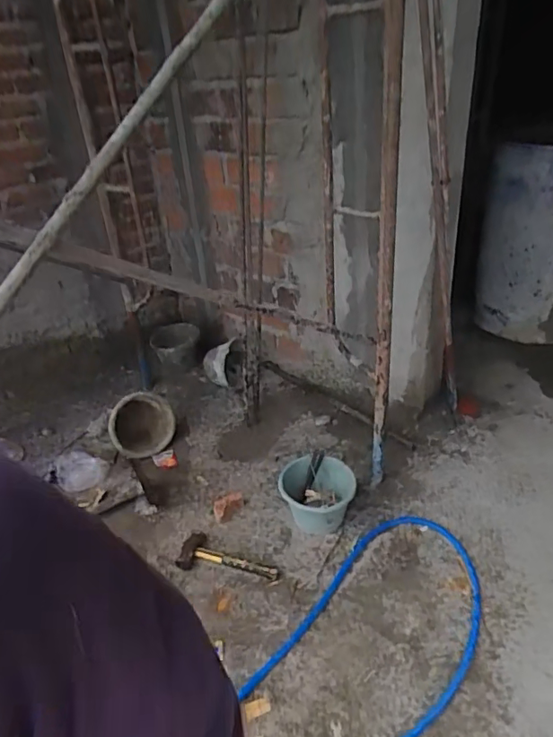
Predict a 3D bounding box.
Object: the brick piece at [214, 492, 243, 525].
[{"bbox_3d":[-0.161,0.466,1.739,0.109,0.035,0.114,-9,33,-6],"label":"brick piece"}]

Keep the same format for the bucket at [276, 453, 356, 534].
[{"bbox_3d":[0.127,0.414,1.670,0.232,0.158,0.216,-3,33,2],"label":"bucket"}]

